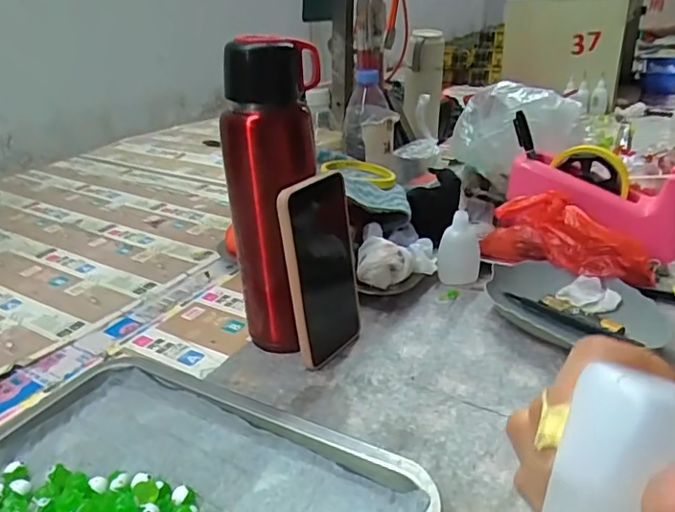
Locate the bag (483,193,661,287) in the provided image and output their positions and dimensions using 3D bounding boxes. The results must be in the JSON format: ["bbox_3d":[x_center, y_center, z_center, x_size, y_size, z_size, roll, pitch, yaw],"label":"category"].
[{"bbox_3d":[0.239,-0.015,0.576,0.170,0.078,0.049,17,32,35],"label":"bag"}]

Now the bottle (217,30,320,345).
[{"bbox_3d":[-0.052,-0.045,0.478,0.059,0.266,0.064,11,29,27],"label":"bottle"}]

